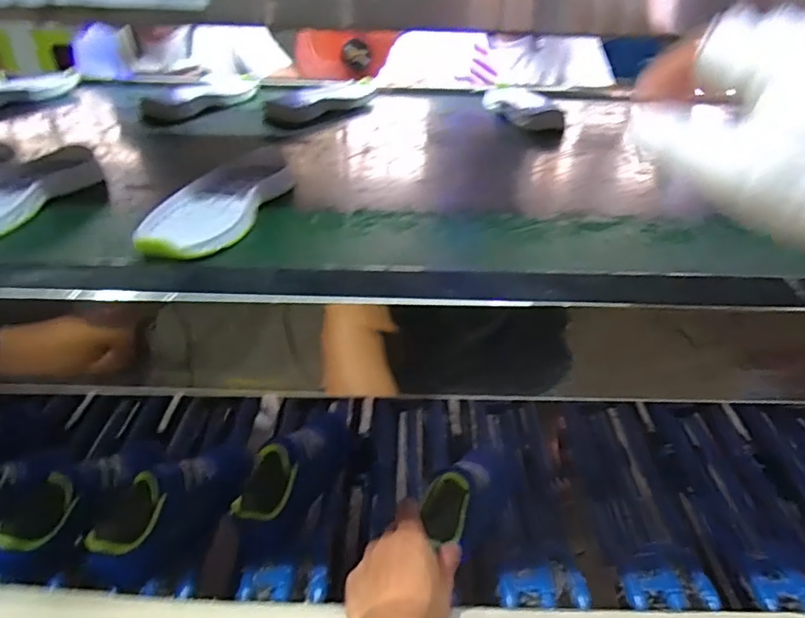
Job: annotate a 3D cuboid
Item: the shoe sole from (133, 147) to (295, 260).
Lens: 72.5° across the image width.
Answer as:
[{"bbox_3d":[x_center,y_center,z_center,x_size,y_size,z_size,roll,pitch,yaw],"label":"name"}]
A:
[{"bbox_3d":[-0.164,-0.108,0.521,0.082,0.020,0.247,6,33,8],"label":"shoe sole"}]

